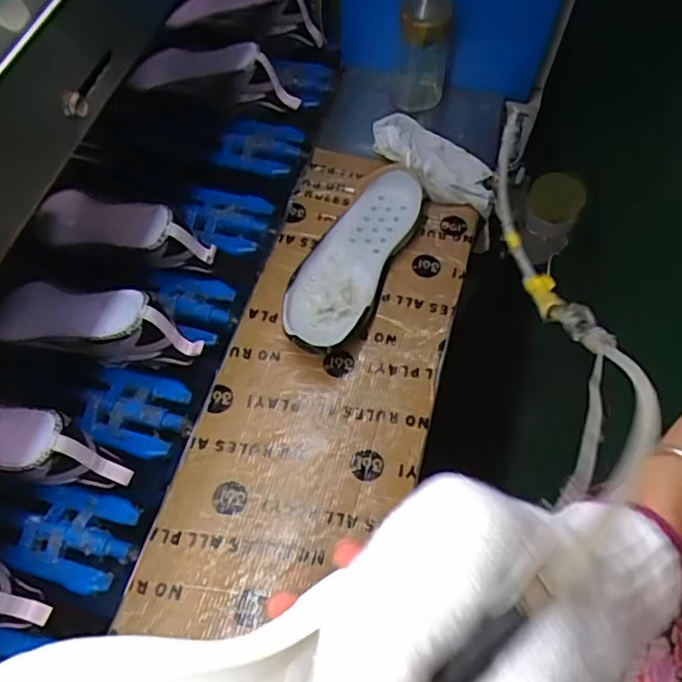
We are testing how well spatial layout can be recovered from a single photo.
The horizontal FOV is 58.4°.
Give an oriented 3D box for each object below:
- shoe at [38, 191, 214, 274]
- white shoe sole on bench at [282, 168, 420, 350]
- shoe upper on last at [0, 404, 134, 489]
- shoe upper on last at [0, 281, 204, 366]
[{"bbox_3d":[-0.249,-0.117,0.723,0.197,0.100,0.064,16,64,5],"label":"shoe"},{"bbox_3d":[0.012,-0.098,0.707,0.096,0.053,0.260,23,64,8],"label":"white shoe sole on bench"},{"bbox_3d":[-0.326,0.105,0.601,0.220,0.100,0.076,17,64,6],"label":"shoe upper on last"},{"bbox_3d":[-0.260,-0.020,0.649,0.220,0.075,0.074,11,63,3],"label":"shoe upper on last"}]

